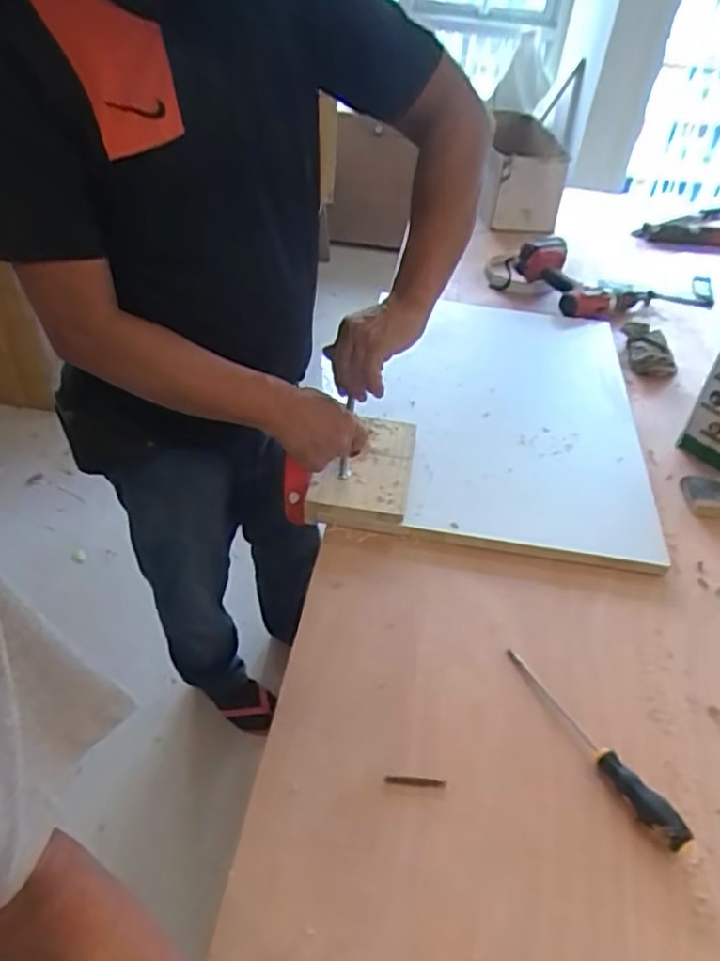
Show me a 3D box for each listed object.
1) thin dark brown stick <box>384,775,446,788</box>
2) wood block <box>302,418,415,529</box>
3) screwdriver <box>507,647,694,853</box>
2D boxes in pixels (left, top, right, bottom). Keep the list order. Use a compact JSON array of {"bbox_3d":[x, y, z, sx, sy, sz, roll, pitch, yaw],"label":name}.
[{"bbox_3d":[0.055,0.296,0.674,0.060,0.004,0.008,4,43,1],"label":"thin dark brown stick"},{"bbox_3d":[0.006,-0.019,0.988,0.131,0.033,0.207,9,41,4],"label":"wood block"},{"bbox_3d":[0.235,0.263,0.707,0.027,0.031,0.249,-19,46,-25],"label":"screwdriver"}]

